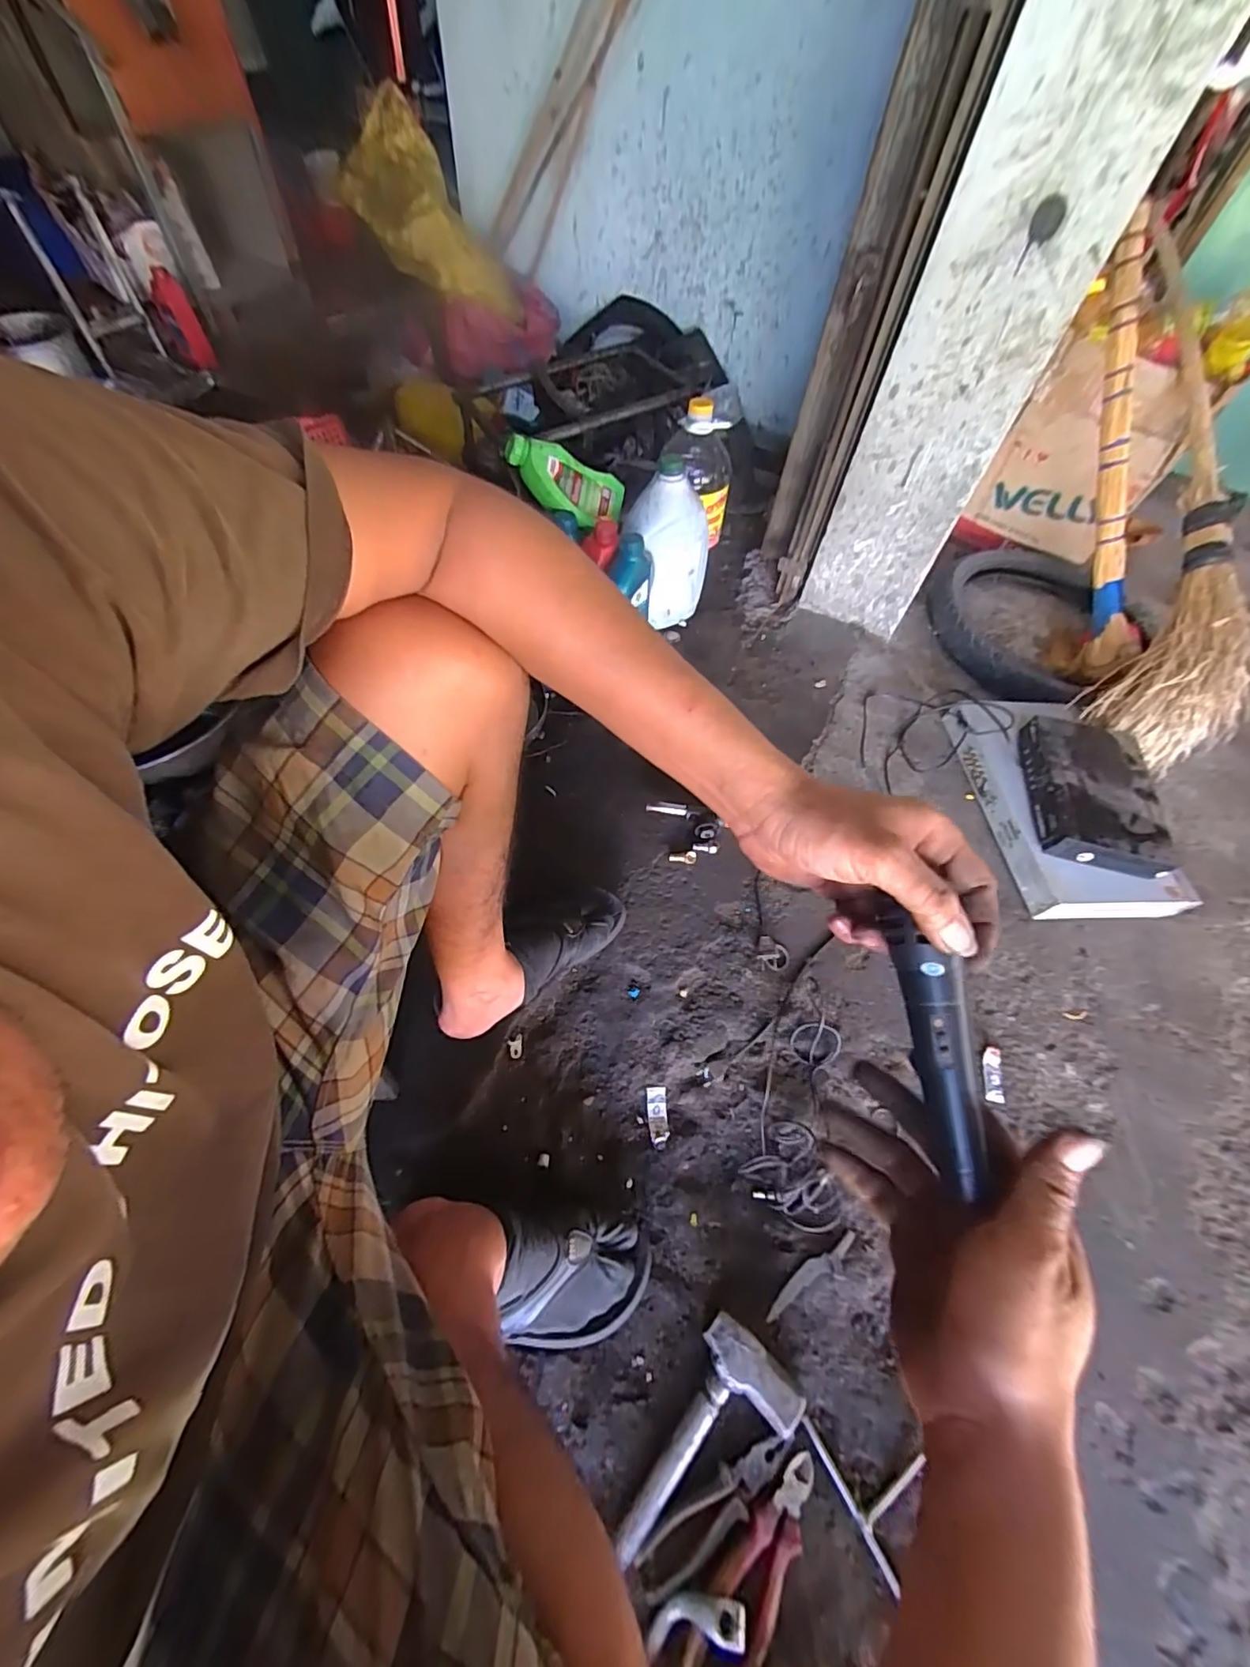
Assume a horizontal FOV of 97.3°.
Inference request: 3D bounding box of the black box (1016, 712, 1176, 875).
[{"bbox_3d":[0.793,-0.071,0.935,0.199,0.051,0.269,12,58,4],"label":"black box"}]

